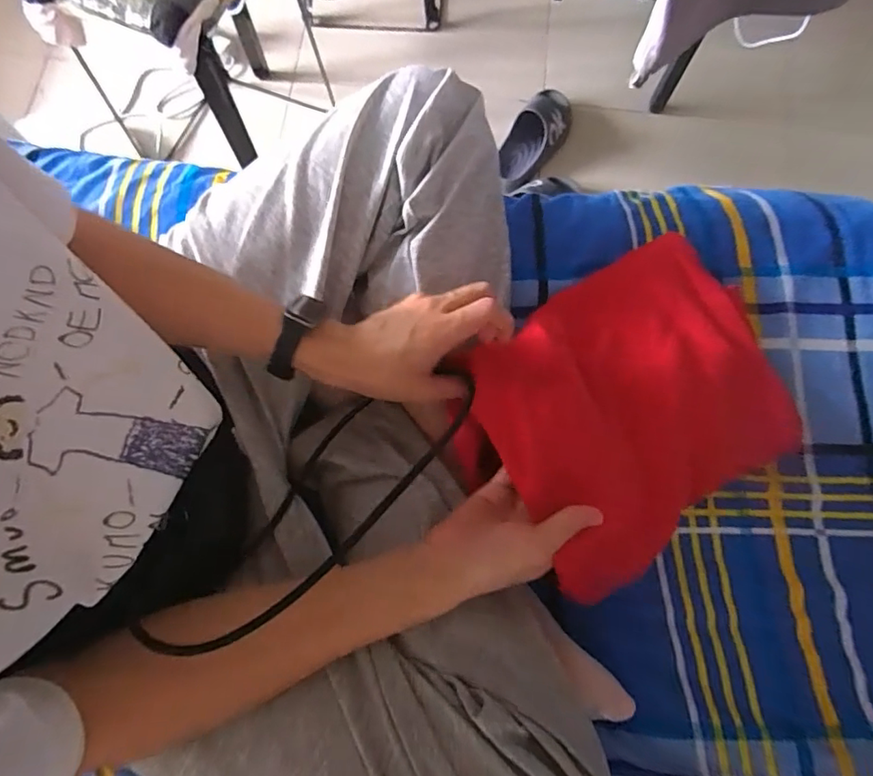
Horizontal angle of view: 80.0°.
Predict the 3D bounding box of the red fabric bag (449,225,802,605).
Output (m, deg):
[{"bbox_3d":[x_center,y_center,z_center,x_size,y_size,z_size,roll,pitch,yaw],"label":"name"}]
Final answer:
[{"bbox_3d":[0.169,0.013,0.444,0.297,0.095,0.212,-32,77,-8],"label":"red fabric bag"}]

